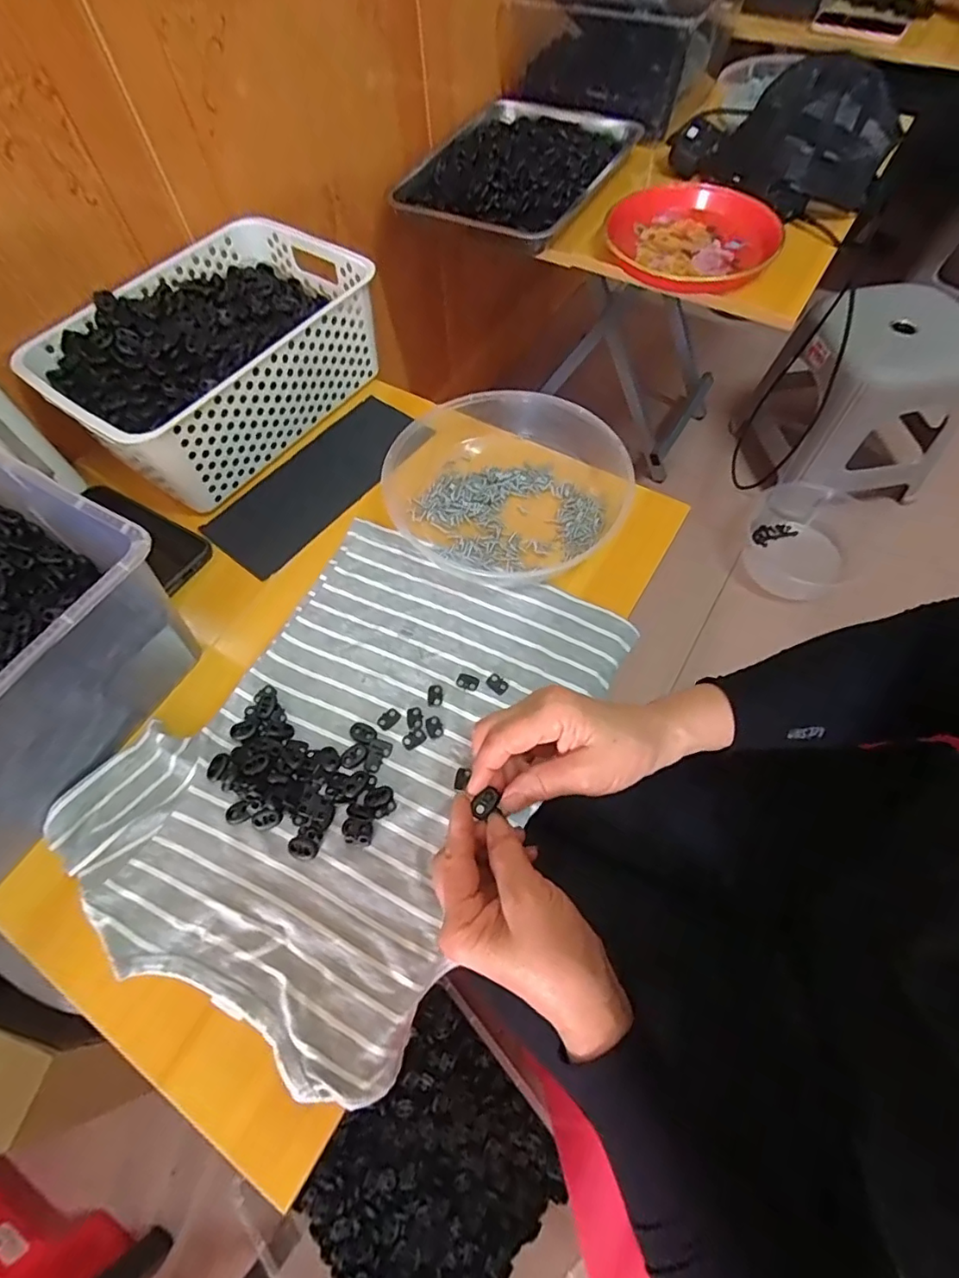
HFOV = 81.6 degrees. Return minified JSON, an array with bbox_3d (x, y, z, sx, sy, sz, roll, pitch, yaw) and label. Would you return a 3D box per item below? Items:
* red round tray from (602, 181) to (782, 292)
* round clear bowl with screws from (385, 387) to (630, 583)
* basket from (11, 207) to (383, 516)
[{"bbox_3d":[0.281,-0.526,0.732,0.212,0.035,0.219,36,69,18],"label":"red round tray"},{"bbox_3d":[0.025,-0.155,0.536,0.228,0.044,0.202,17,64,10],"label":"round clear bowl with screws"},{"bbox_3d":[-0.274,-0.296,0.585,0.214,0.099,0.310,34,69,18],"label":"basket"}]

